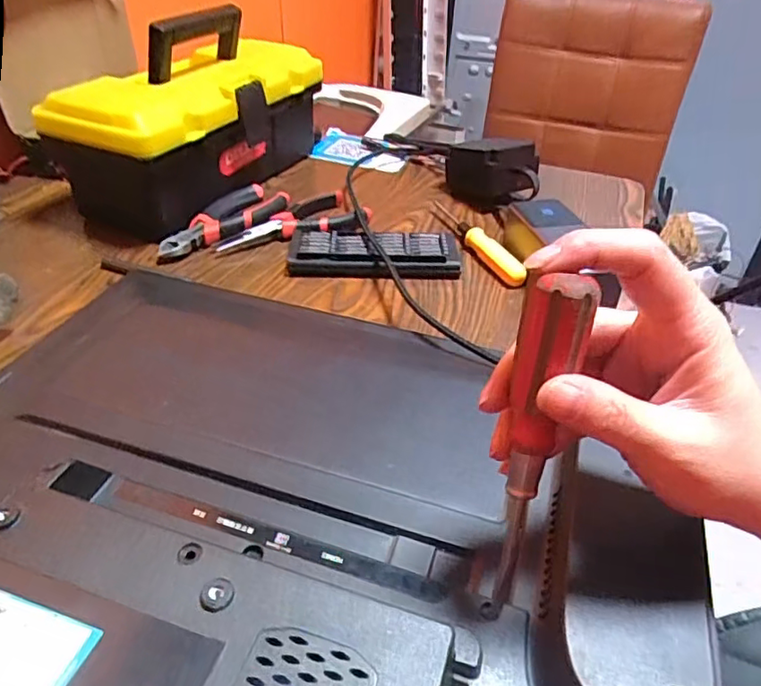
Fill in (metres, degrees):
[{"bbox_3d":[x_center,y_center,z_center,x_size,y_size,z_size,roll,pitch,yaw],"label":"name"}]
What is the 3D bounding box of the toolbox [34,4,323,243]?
[{"bbox_3d":[-0.186,-0.245,0.628,0.129,0.165,0.298,21,42,23],"label":"toolbox"}]

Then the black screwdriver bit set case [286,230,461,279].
[{"bbox_3d":[-0.006,-0.083,0.564,0.156,0.023,0.066,2,38,0],"label":"black screwdriver bit set case"}]

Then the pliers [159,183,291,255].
[{"bbox_3d":[-0.151,-0.124,0.590,0.051,0.014,0.147,20,41,22],"label":"pliers"}]

